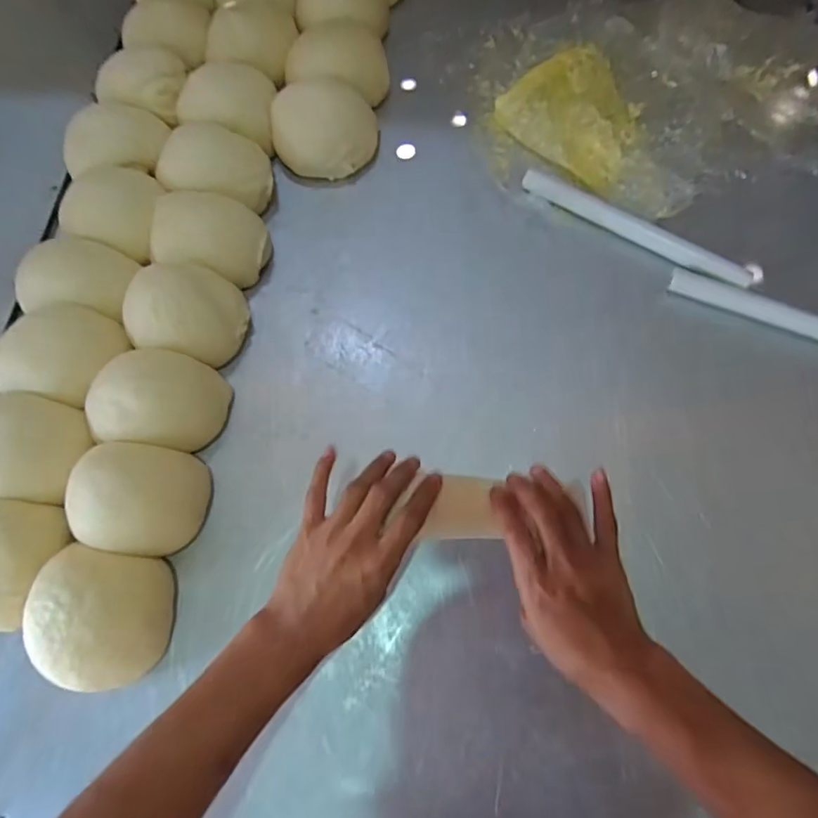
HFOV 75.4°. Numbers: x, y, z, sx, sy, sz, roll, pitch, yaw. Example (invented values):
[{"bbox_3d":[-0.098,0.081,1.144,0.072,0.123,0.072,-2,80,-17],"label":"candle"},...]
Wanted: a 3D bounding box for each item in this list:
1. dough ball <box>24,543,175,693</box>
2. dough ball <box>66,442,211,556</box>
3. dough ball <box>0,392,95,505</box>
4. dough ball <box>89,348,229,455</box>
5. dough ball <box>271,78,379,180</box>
[{"bbox_3d":[-0.251,0.169,0.428,0.093,0.063,0.101,-1,70,2],"label":"dough ball"},{"bbox_3d":[-0.234,0.076,0.455,0.095,0.064,0.090,-1,70,2],"label":"dough ball"},{"bbox_3d":[-0.339,0.035,0.465,0.083,0.053,0.089,6,71,5],"label":"dough ball"},{"bbox_3d":[-0.231,-0.007,0.484,0.110,0.068,0.083,-1,70,2],"label":"dough ball"},{"bbox_3d":[-0.093,-0.319,0.589,0.104,0.076,0.109,27,74,11],"label":"dough ball"}]

